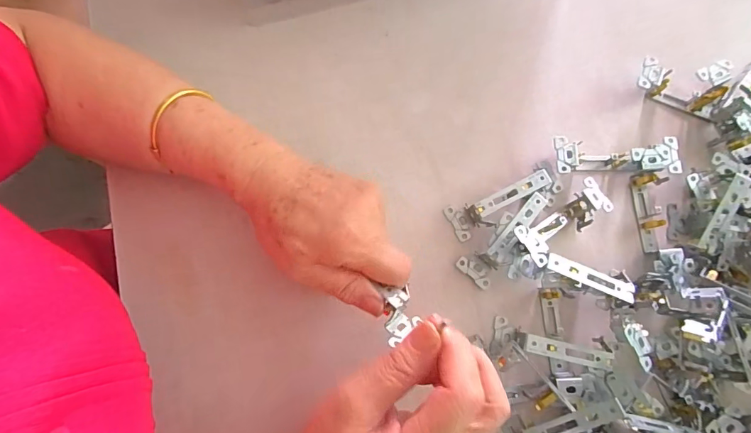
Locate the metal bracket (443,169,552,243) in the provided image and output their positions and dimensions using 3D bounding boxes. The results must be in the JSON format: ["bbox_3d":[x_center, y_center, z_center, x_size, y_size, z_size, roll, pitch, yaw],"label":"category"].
[{"bbox_3d":[0.104,-0.013,0.333,0.088,0.020,0.031,-28,79,7],"label":"metal bracket"}]

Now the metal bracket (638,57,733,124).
[{"bbox_3d":[0.282,-0.123,0.367,0.081,0.027,0.041,17,78,2],"label":"metal bracket"}]

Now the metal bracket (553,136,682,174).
[{"bbox_3d":[0.206,-0.051,0.350,0.104,0.025,0.030,0,78,-1],"label":"metal bracket"}]

